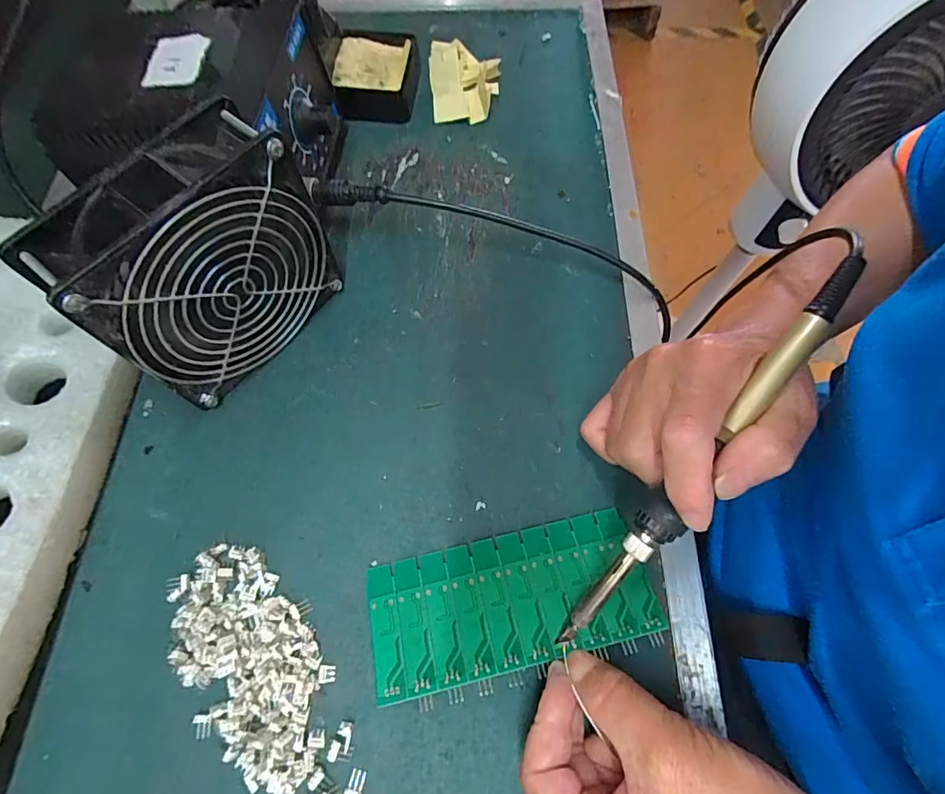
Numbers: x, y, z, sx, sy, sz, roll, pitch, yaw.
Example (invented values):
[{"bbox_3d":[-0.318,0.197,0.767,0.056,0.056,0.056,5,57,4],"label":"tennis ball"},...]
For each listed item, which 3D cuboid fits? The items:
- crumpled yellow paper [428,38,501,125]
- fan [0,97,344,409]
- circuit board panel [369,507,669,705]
[{"bbox_3d":[-0.006,-0.253,0.386,0.054,0.021,0.069,1,68,0],"label":"crumpled yellow paper"},{"bbox_3d":[-0.135,-0.065,0.255,0.043,0.120,0.116,37,72,14],"label":"fan"},{"bbox_3d":[0.019,0.100,0.243,0.137,0.004,0.062,-13,53,-5],"label":"circuit board panel"}]

